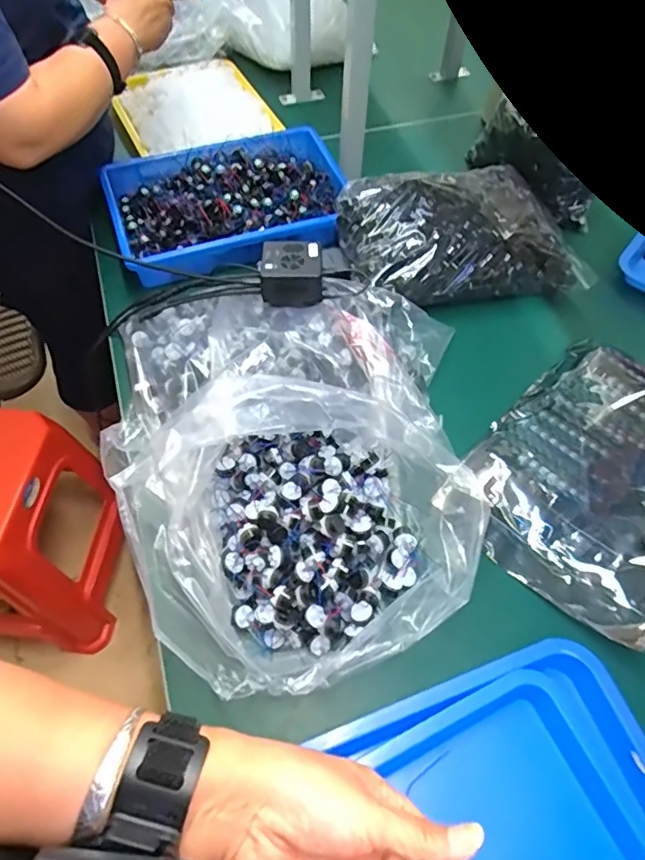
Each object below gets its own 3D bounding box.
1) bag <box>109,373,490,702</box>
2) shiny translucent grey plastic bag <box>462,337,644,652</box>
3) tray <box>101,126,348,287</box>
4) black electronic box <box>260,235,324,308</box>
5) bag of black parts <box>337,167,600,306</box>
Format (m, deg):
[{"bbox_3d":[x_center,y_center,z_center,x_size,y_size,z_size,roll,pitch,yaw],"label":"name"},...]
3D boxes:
[{"bbox_3d":[-0.003,0.081,0.543,0.348,0.161,0.284,-31,65,-18],"label":"bag"},{"bbox_3d":[0.332,0.044,0.649,0.251,0.043,0.339,39,70,20],"label":"shiny translucent grey plastic bag"},{"bbox_3d":[-0.141,-0.366,0.886,0.367,0.051,0.260,-18,61,-12],"label":"tray"},{"bbox_3d":[-0.039,-0.201,0.700,0.076,0.043,0.076,-1,59,-2],"label":"black electronic box"},{"bbox_3d":[0.204,-0.294,0.814,0.345,0.091,0.215,-9,60,-7],"label":"bag of black parts"}]

